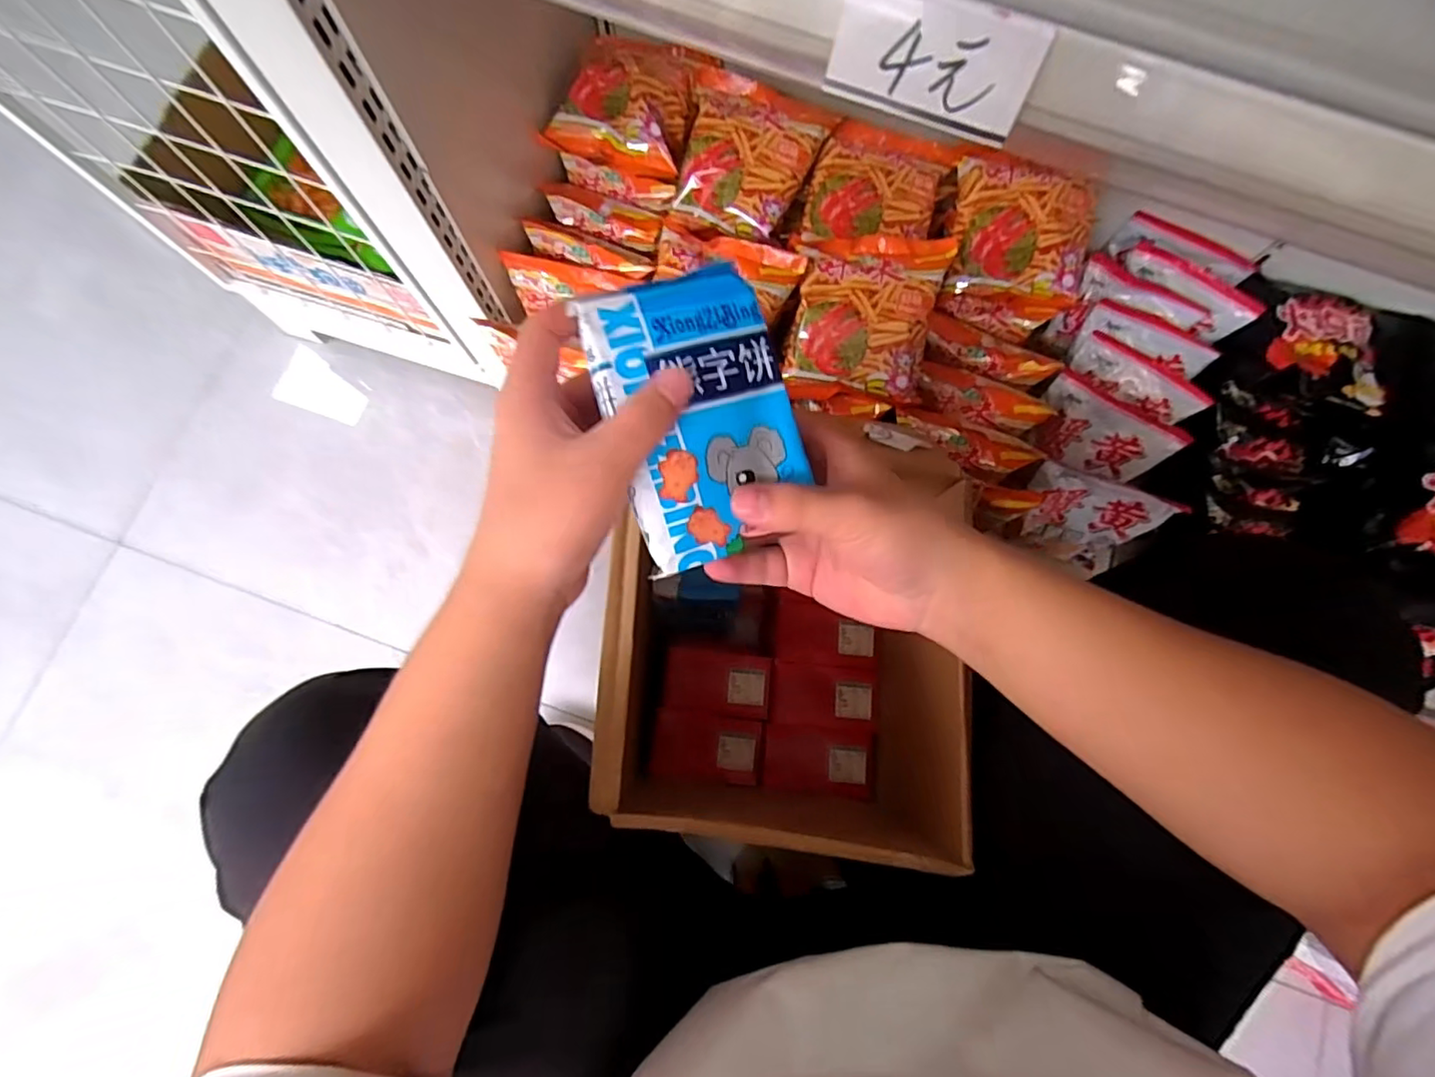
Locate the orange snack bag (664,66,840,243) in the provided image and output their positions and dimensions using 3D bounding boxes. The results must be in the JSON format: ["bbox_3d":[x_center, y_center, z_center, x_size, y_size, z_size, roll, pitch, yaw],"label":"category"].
[{"bbox_3d":[0.024,-0.342,0.579,0.112,0.040,0.096,24,116,4],"label":"orange snack bag"}]

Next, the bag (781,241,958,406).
[{"bbox_3d":[0.136,-0.205,0.554,0.128,0.035,0.133,6,104,3],"label":"bag"}]

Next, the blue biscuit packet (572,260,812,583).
[{"bbox_3d":[-0.009,-0.058,0.297,0.091,0.032,0.129,-19,94,-18],"label":"blue biscuit packet"}]

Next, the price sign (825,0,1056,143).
[{"bbox_3d":[0.081,-0.180,0.230,0.075,0.036,0.004,17,52,6],"label":"price sign"}]

